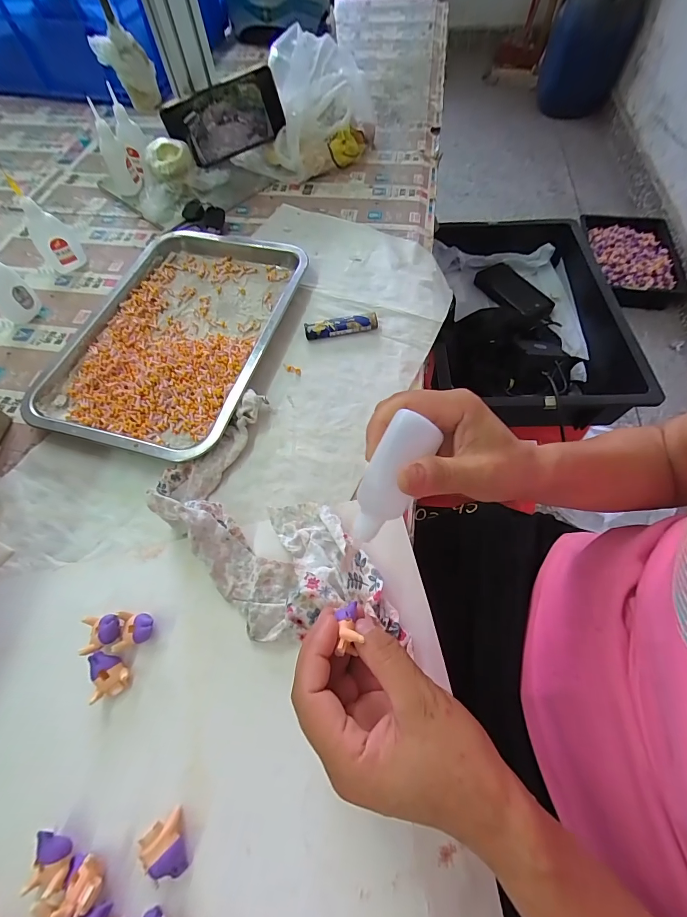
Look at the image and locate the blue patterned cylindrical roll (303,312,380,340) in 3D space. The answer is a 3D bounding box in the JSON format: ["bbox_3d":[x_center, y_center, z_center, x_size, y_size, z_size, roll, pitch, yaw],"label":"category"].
[{"bbox_3d":[-0.003,-0.148,0.415,0.078,0.016,0.019,-10,62,-4],"label":"blue patterned cylindrical roll"}]

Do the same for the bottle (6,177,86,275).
[{"bbox_3d":[-0.361,-0.281,0.455,0.046,0.097,0.031,-34,66,-16],"label":"bottle"}]

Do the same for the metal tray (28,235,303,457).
[{"bbox_3d":[-0.193,-0.147,0.419,0.235,0.021,0.307,15,63,9],"label":"metal tray"}]

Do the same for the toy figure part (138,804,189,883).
[{"bbox_3d":[-0.103,0.228,0.219,0.019,0.016,0.029,-28,65,-13],"label":"toy figure part"}]

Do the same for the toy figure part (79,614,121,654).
[{"bbox_3d":[-0.176,0.128,0.275,0.027,0.021,0.024,-5,62,-1],"label":"toy figure part"}]

